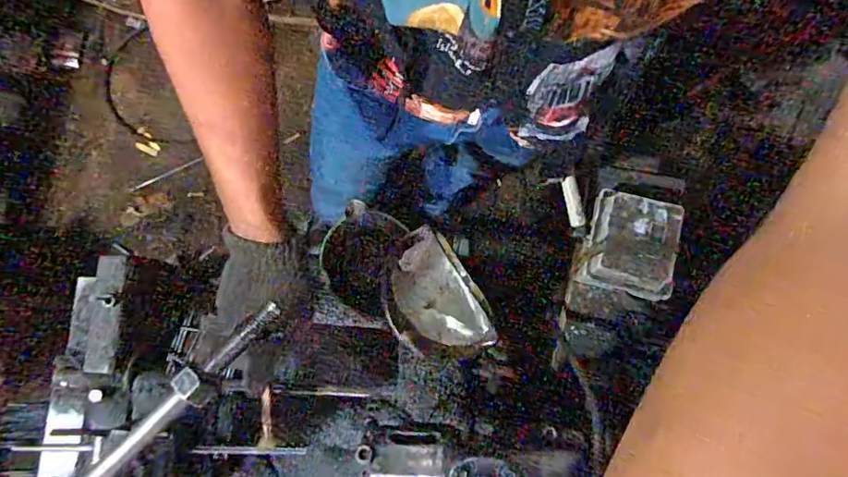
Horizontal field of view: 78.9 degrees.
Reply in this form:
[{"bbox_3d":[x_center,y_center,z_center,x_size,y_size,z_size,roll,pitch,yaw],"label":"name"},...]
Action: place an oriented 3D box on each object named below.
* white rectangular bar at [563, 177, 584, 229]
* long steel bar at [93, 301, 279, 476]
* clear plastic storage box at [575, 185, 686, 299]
[{"bbox_3d":[0.196,-0.048,0.679,0.016,0.016,0.066,-11,78,-3],"label":"white rectangular bar"},{"bbox_3d":[-0.266,0.201,0.374,0.406,0.021,0.024,-44,82,-8],"label":"long steel bar"},{"bbox_3d":[0.262,0.009,0.661,0.112,0.050,0.125,11,88,30],"label":"clear plastic storage box"}]

